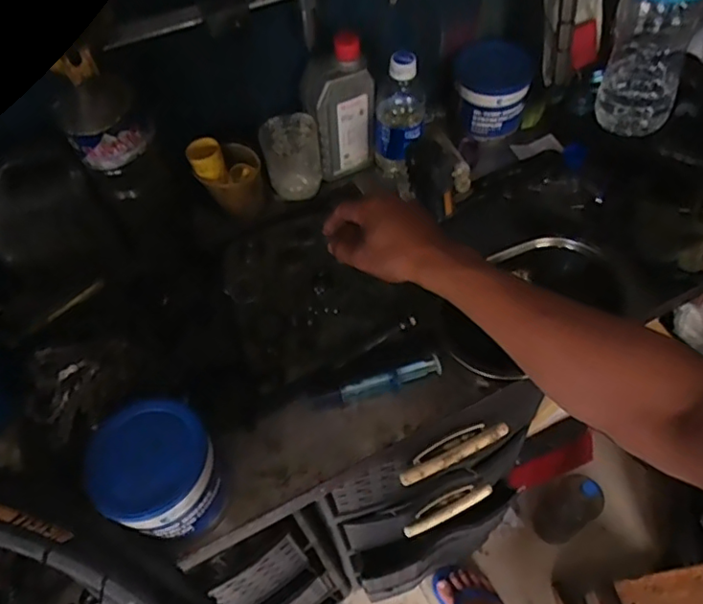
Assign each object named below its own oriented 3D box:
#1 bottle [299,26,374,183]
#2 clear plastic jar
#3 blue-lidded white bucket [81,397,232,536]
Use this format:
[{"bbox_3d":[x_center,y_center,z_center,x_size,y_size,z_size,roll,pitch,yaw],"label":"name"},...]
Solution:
[{"bbox_3d":[-0.015,-0.238,0.719,0.080,0.169,0.049,-23,57,-11],"label":"bottle"},{"bbox_3d":[-0.075,-0.180,0.733,0.070,0.094,0.064,-2,56,3],"label":"clear plastic jar"},{"bbox_3d":[-0.165,0.152,0.505,0.095,0.089,0.102,-2,56,3],"label":"blue-lidded white bucket"}]

